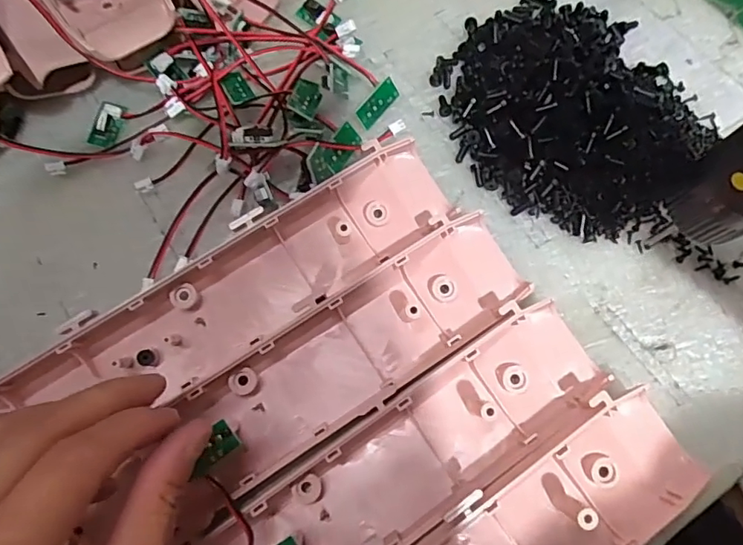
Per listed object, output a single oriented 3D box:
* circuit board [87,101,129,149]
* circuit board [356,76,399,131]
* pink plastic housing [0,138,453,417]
[{"bbox_3d":[-0.153,-0.086,0.309,0.015,0.009,0.027,10,73,7],"label":"circuit board"},{"bbox_3d":[0.004,-0.095,0.301,0.029,0.004,0.013,-49,122,-9],"label":"circuit board"},{"bbox_3d":[-0.086,0.021,0.263,0.274,0.030,0.059,-29,74,-7],"label":"pink plastic housing"}]

